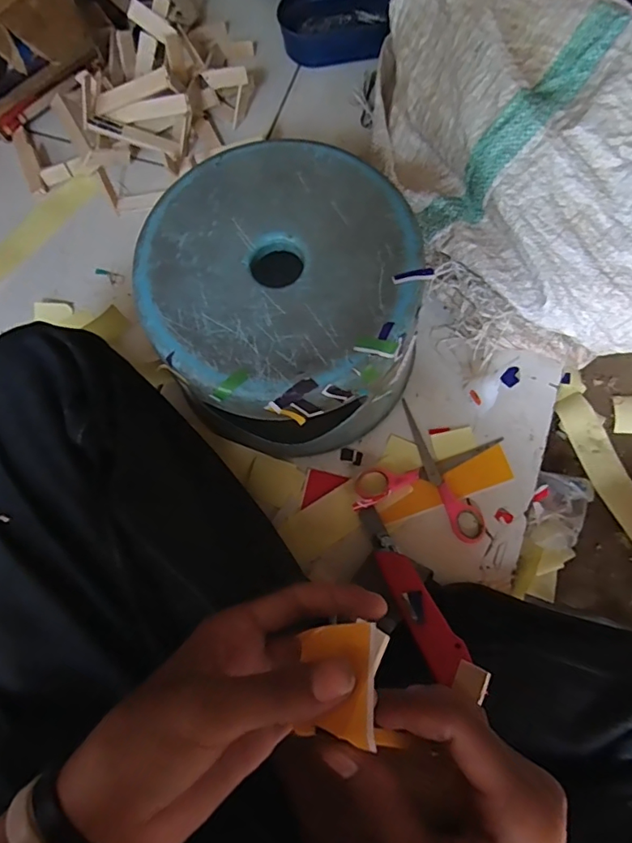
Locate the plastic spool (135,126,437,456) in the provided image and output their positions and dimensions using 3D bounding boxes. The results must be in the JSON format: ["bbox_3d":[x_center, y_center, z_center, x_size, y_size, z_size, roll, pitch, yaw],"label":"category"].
[{"bbox_3d":[-0.027,-0.096,0.467,0.212,0.173,0.222,-1,76,4],"label":"plastic spool"}]

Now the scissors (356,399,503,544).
[{"bbox_3d":[0.117,0.048,0.507,0.123,0.005,0.106,23,79,9],"label":"scissors"}]

